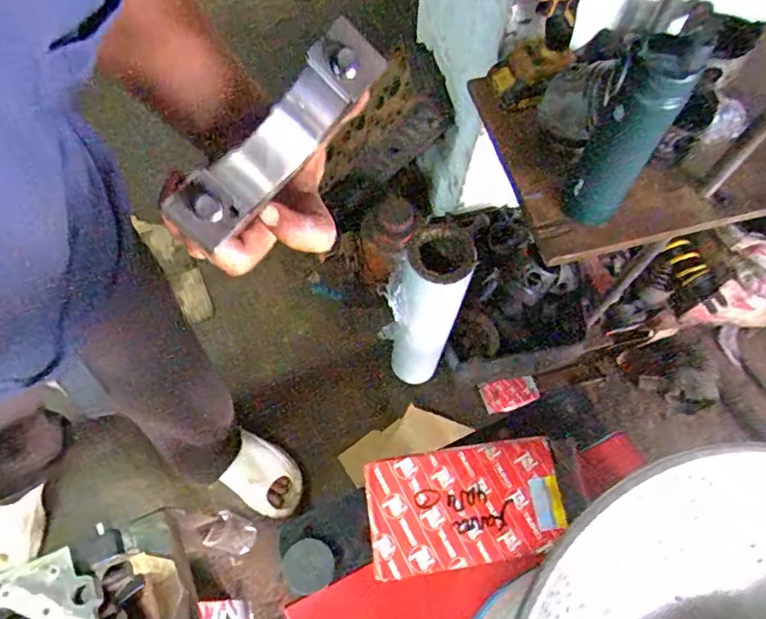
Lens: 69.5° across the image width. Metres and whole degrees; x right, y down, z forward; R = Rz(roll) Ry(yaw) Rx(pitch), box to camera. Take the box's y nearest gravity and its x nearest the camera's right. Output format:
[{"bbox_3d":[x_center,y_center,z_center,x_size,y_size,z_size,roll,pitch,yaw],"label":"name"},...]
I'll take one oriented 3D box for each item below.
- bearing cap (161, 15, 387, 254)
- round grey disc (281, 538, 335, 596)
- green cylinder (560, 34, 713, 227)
[{"bbox_3d":[-0.049,-0.078,0.253,0.034,0.037,0.112,42,89,16],"label":"bearing cap"},{"bbox_3d":[-0.061,0.208,0.447,0.041,0.008,0.039,1,65,-2],"label":"round grey disc"},{"bbox_3d":[0.289,-0.204,0.671,0.076,0.265,0.080,31,68,12],"label":"green cylinder"}]

